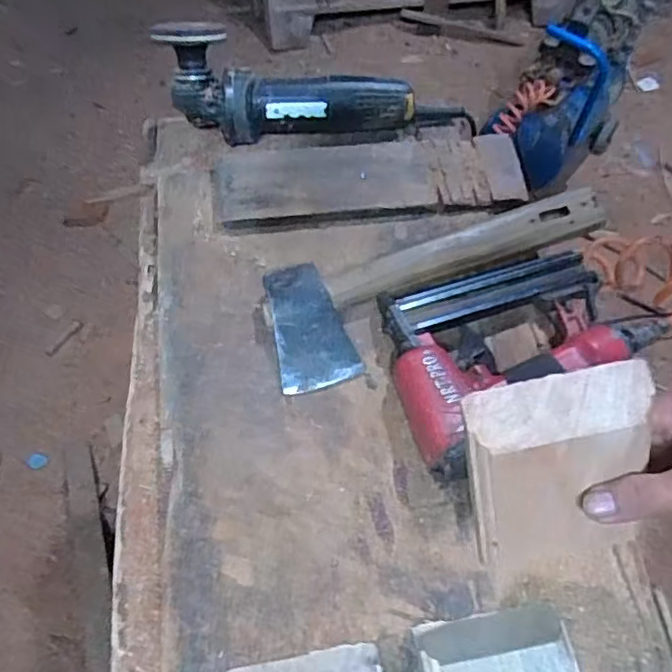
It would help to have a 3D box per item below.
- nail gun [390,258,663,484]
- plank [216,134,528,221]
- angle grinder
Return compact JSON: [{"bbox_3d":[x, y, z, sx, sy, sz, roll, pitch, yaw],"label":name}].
[{"bbox_3d":[0.164,0.011,0.518,0.247,0.059,0.173,-15,61,-10],"label":"nail gun"},{"bbox_3d":[0.035,-0.168,0.631,0.306,0.023,0.098,-5,60,-5],"label":"plank"},{"bbox_3d":[-0.016,-0.271,0.658,0.334,0.103,0.072,3,60,0],"label":"angle grinder"}]

